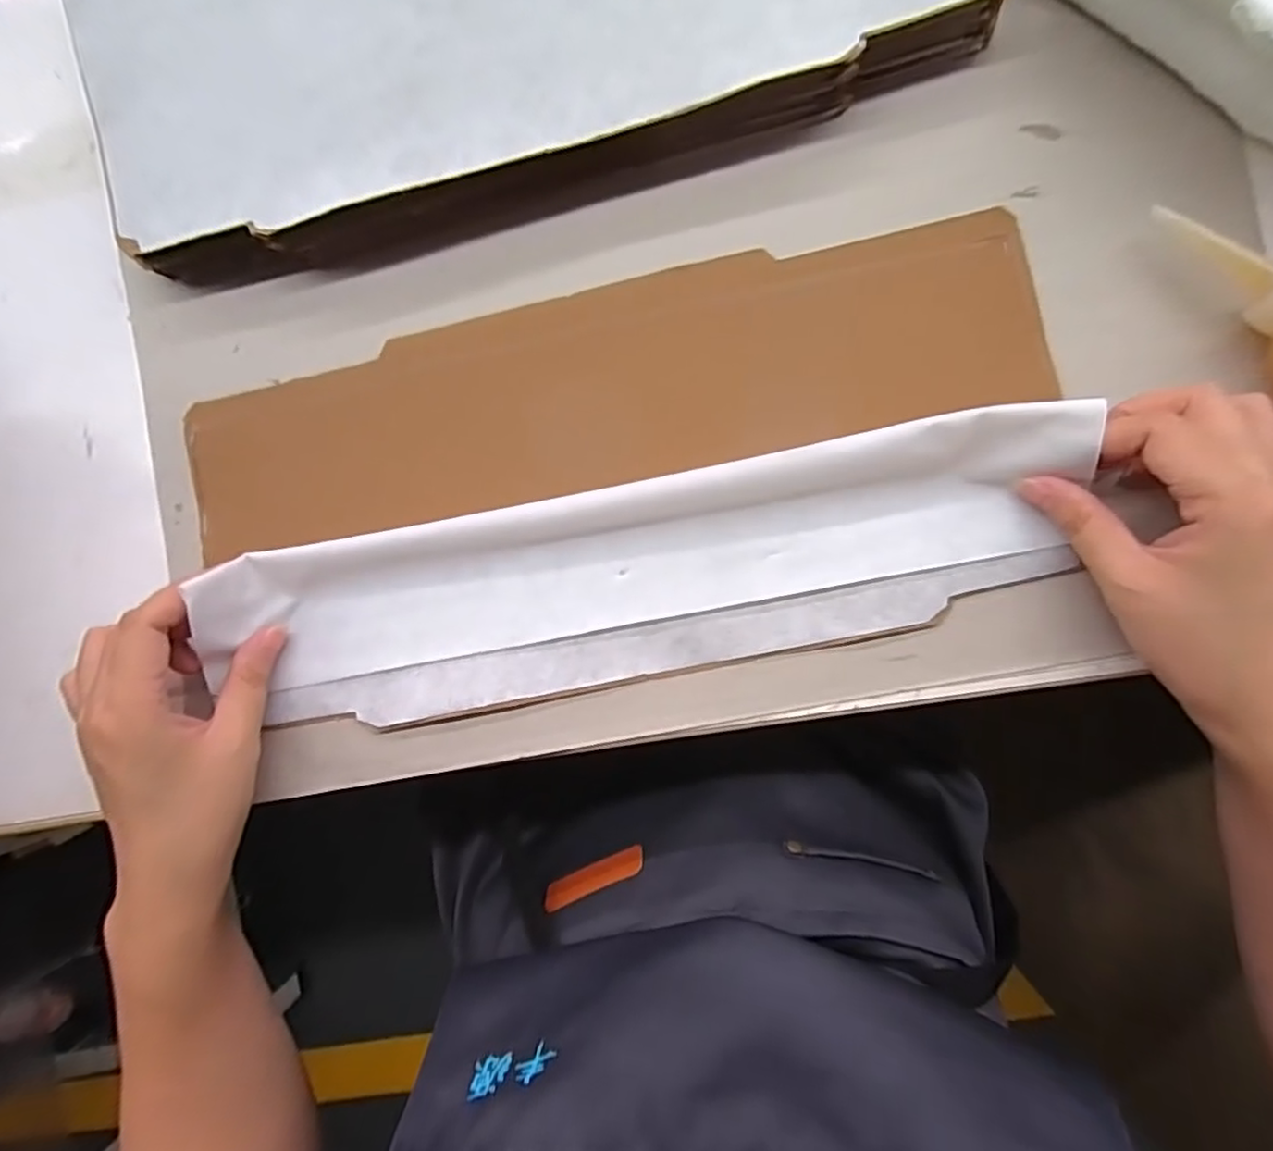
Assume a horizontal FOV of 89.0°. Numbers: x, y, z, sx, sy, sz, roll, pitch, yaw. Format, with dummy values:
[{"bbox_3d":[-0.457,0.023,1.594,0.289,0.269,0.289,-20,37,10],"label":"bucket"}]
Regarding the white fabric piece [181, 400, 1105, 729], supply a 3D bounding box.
[{"bbox_3d":[-0.002,0.002,0.302,0.390,0.031,0.092,-11,87,5],"label":"white fabric piece"}]

